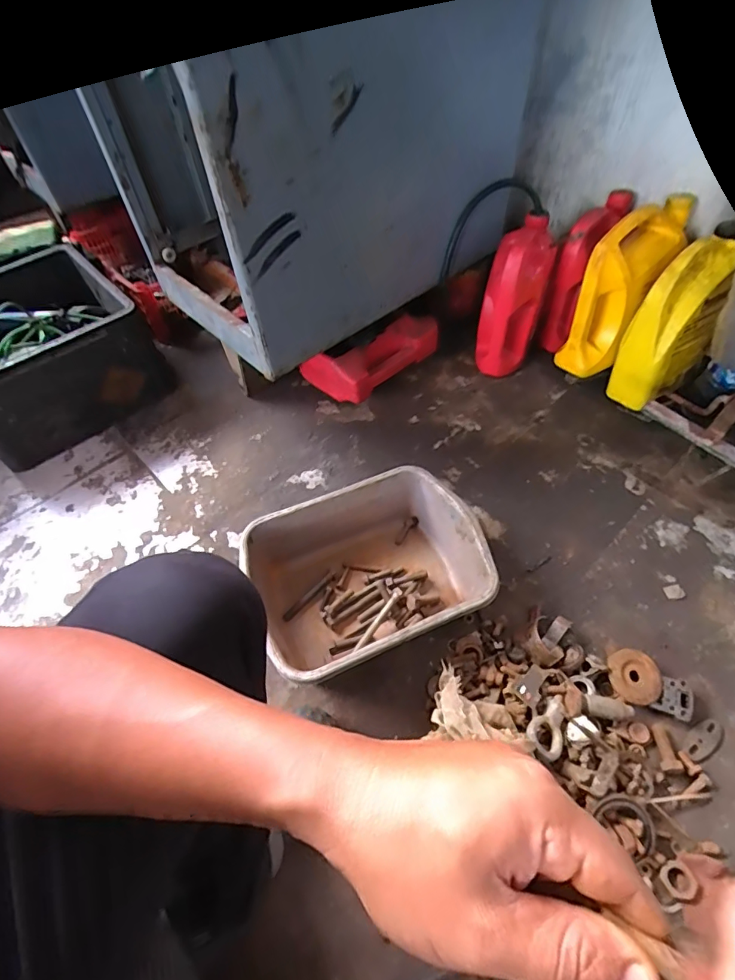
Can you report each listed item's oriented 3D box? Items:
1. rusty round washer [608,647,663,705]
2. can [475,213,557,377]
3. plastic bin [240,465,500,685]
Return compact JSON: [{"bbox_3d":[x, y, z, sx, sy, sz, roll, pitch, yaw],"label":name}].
[{"bbox_3d":[0.374,0.262,0.656,0.069,0.009,0.068,-2,64,4],"label":"rusty round washer"},{"bbox_3d":[0.292,-0.365,0.956,0.109,0.300,0.137,17,55,15],"label":"can"},{"bbox_3d":[0.008,0.130,0.732,0.330,0.121,0.262,-21,55,-13],"label":"plastic bin"}]

